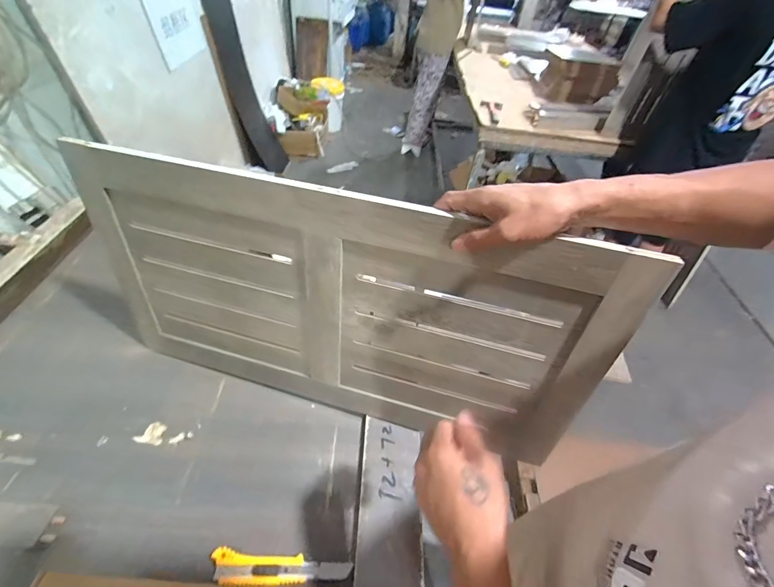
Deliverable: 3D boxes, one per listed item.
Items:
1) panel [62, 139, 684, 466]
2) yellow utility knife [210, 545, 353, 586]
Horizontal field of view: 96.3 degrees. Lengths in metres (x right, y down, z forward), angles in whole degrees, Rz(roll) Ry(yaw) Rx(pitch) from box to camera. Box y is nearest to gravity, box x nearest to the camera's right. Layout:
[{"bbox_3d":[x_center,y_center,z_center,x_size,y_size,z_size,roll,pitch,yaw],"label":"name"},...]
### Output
[{"bbox_3d":[-0.083,0.034,0.508,0.733,0.391,0.011,14,37,8],"label":"panel"},{"bbox_3d":[-0.145,0.376,0.471,0.185,0.012,0.037,6,47,-1],"label":"yellow utility knife"}]

